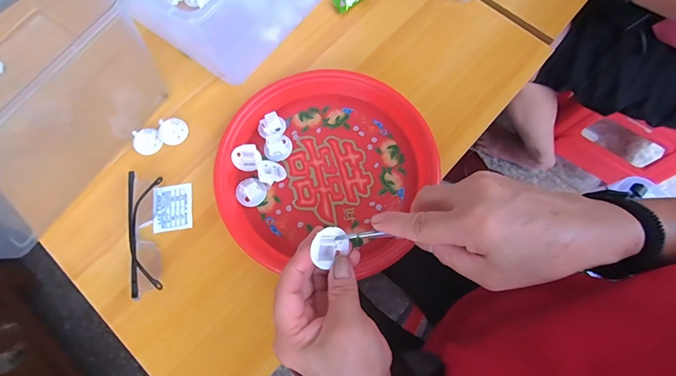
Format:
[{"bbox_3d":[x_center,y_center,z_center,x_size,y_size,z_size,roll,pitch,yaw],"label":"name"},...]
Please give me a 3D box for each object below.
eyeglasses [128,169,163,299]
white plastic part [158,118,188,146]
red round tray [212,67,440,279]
[{"bbox_3d":[-0.205,0.048,0.375,0.030,0.027,0.128,-10,72,-3],"label":"eyeglasses"},{"bbox_3d":[-0.198,-0.068,0.420,0.030,0.016,0.032,0,71,0],"label":"white plastic part"},{"bbox_3d":[-0.016,-0.022,0.390,0.221,0.034,0.229,0,71,0],"label":"red round tray"}]

